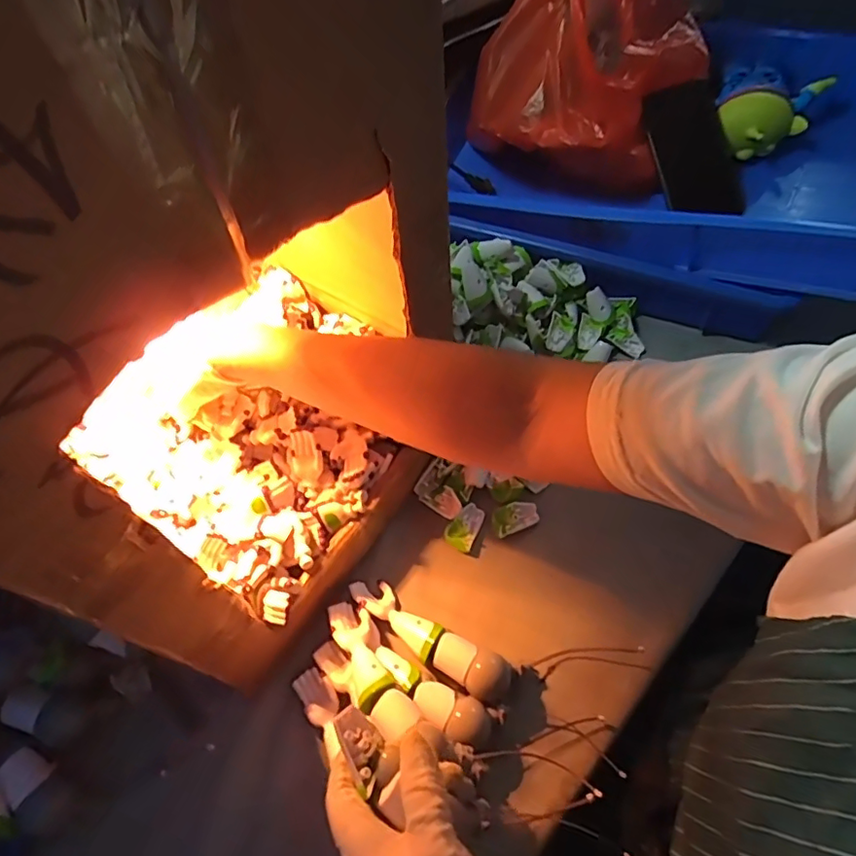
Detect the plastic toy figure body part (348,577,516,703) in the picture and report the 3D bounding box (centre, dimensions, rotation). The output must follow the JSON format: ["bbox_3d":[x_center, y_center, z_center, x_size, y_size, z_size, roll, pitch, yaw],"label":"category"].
[{"bbox_3d":[-0.001,0.172,0.452,0.149,0.032,0.034,28,63,21],"label":"plastic toy figure body part"}]

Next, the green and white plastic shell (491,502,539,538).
[{"bbox_3d":[0.082,0.085,0.514,0.042,0.015,0.026,-18,57,-7],"label":"green and white plastic shell"}]

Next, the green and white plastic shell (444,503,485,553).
[{"bbox_3d":[0.035,0.090,0.511,0.027,0.019,0.045,21,60,18],"label":"green and white plastic shell"}]

